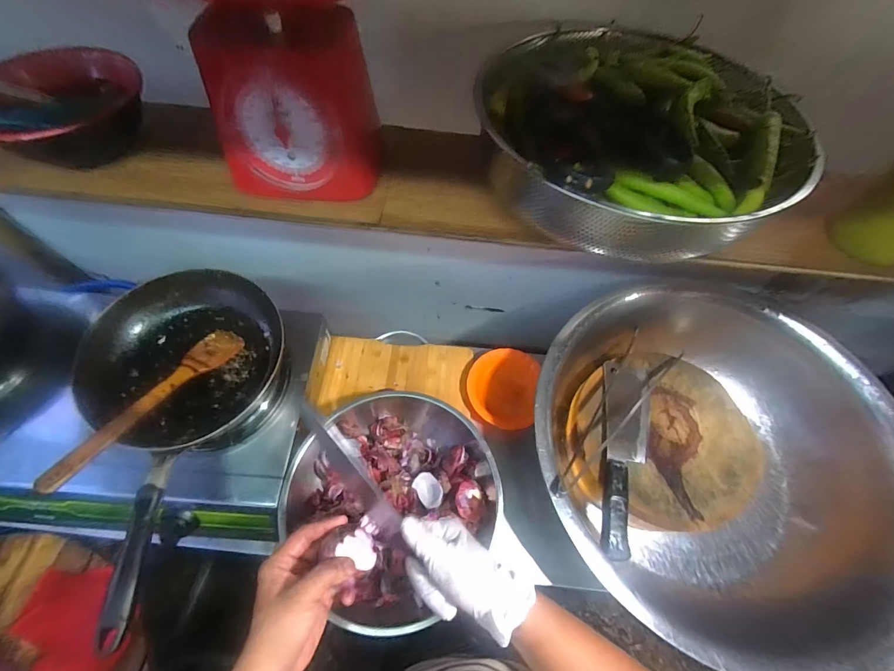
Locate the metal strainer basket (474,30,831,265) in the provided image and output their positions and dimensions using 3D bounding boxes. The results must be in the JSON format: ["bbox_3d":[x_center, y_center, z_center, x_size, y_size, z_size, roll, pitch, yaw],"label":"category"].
[{"bbox_3d":[0.160,-0.175,0.346,0.260,0.094,0.270,-2,62,-4],"label":"metal strainer basket"}]

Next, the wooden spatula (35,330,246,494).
[{"bbox_3d":[-0.403,0.084,0.527,0.050,0.022,0.278,25,48,10],"label":"wooden spatula"}]

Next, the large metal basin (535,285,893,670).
[{"bbox_3d":[0.410,0.186,0.621,0.541,0.167,0.515,1,62,-3],"label":"large metal basin"}]

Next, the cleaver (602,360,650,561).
[{"bbox_3d":[0.285,0.183,0.613,0.077,0.037,0.309,14,62,4],"label":"cleaver"}]

